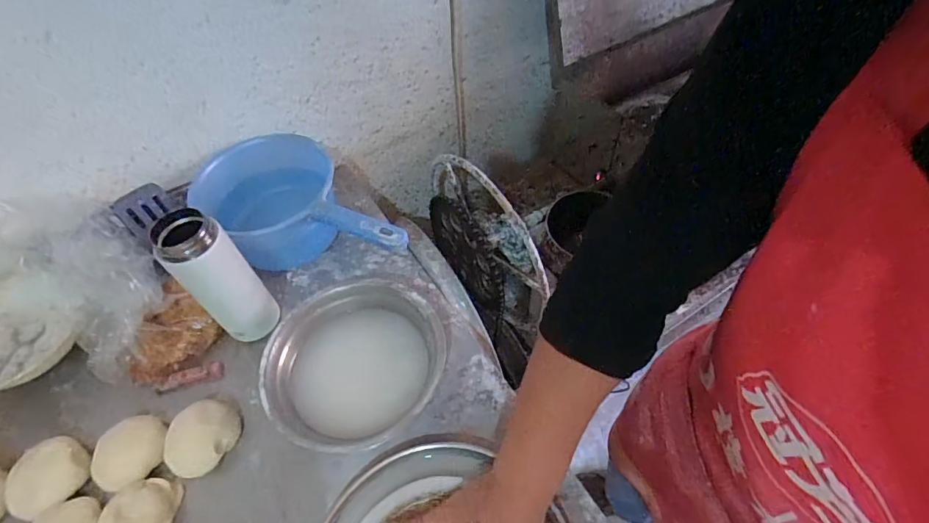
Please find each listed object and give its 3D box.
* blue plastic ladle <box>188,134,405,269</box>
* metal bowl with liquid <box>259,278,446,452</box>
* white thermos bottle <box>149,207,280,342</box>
[{"bbox_3d":[-0.208,-0.050,0.611,0.318,0.119,0.161,35,62,27],"label":"blue plastic ladle"},{"bbox_3d":[-0.118,0.116,0.511,0.187,0.059,0.187,-2,52,3],"label":"metal bowl with liquid"},{"bbox_3d":[-0.268,0.020,0.509,0.063,0.168,0.055,-37,58,-22],"label":"white thermos bottle"}]

